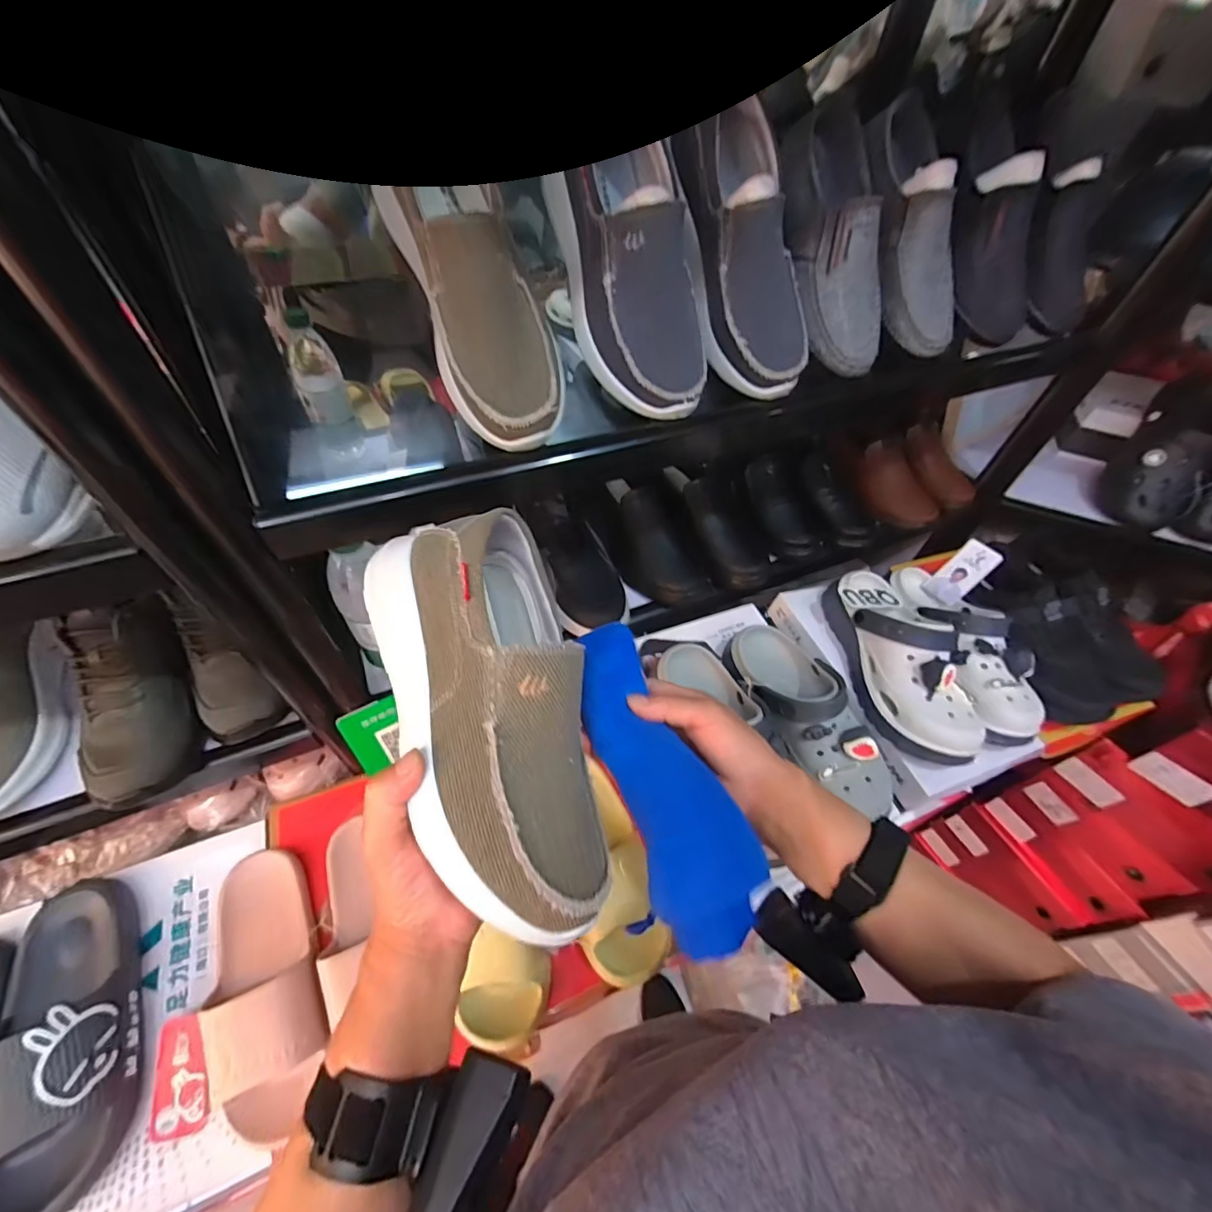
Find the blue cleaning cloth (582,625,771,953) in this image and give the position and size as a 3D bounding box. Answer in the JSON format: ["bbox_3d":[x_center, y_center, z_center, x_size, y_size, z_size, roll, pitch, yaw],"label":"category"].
[{"bbox_3d":[0.035,0.110,0.340,0.063,0.022,0.213,-18,68,-18],"label":"blue cleaning cloth"}]

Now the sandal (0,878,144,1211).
[{"bbox_3d":[-0.500,0.383,0.464,0.102,0.074,0.256,-21,56,-20],"label":"sandal"}]

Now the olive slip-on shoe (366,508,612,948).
[{"bbox_3d":[-0.068,0.061,0.308,0.111,0.073,0.243,-14,70,-15],"label":"olive slip-on shoe"}]

